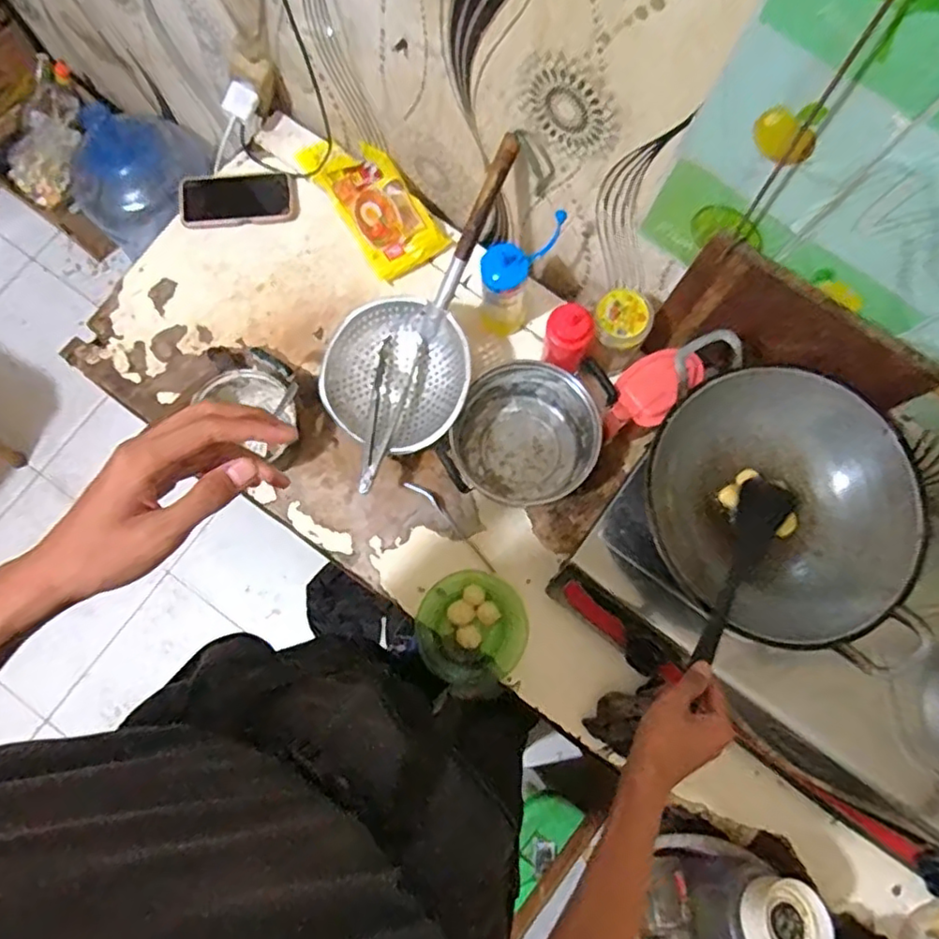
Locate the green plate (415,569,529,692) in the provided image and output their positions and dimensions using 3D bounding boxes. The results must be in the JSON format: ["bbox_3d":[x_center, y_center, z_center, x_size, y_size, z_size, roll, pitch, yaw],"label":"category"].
[{"bbox_3d":[0.002,0.219,0.869,0.149,0.026,0.148,0,79,-1],"label":"green plate"}]

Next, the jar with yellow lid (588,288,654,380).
[{"bbox_3d":[0.204,-0.192,0.857,0.077,0.112,0.085,34,80,5],"label":"jar with yellow lid"}]

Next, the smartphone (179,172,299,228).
[{"bbox_3d":[-0.369,-0.431,1.010,0.181,0.018,0.084,-5,87,-5],"label":"smartphone"}]

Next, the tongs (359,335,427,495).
[{"bbox_3d":[-0.110,-0.074,0.869,0.065,0.043,0.224,10,78,1],"label":"tongs"}]

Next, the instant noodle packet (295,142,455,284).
[{"bbox_3d":[-0.151,-0.421,0.980,0.118,0.043,0.254,-33,81,-7],"label":"instant noodle packet"}]

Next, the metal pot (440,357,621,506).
[{"bbox_3d":[0.075,-0.046,0.891,0.190,0.112,0.191,0,79,-1],"label":"metal pot"}]

